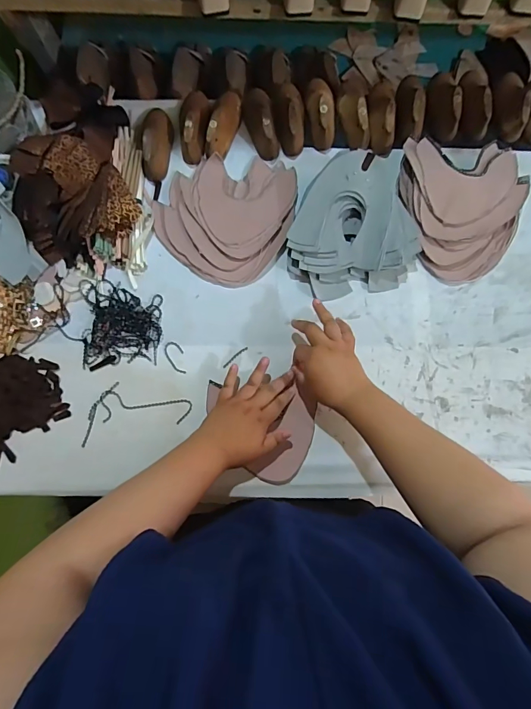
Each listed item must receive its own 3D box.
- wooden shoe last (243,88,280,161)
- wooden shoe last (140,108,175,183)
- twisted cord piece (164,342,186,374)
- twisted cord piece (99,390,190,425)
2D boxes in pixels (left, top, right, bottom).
[{"bbox_3d":[-0.009,-0.414,0.682,0.050,0.045,0.139,-10,79,-2],"label":"wooden shoe last"},{"bbox_3d":[-0.192,-0.378,0.678,0.055,0.043,0.137,-3,79,-1],"label":"wooden shoe last"},{"bbox_3d":[-0.143,0.006,0.631,0.027,0.004,0.058,-27,80,-5],"label":"twisted cord piece"},{"bbox_3d":[-0.185,0.081,0.608,0.141,0.004,0.047,1,79,0],"label":"twisted cord piece"}]

